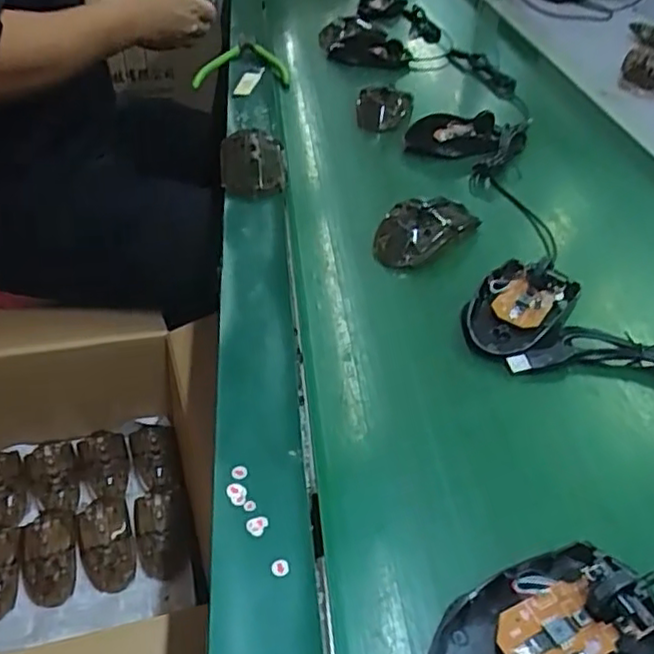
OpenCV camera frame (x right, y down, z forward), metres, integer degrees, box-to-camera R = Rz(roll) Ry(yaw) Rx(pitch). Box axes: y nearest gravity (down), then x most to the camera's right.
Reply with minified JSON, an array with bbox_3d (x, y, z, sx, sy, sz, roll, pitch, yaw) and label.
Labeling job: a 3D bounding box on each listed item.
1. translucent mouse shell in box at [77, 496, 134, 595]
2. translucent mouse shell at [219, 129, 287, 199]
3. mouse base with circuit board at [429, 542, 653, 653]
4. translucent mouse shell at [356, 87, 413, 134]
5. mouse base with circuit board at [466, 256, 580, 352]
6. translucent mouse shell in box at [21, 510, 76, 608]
[{"bbox_3d":[-0.259,0.252,0.778,0.058,0.027,0.114,-12,42,-17],"label":"translucent mouse shell in box"},{"bbox_3d":[-0.069,-0.154,0.615,0.060,0.031,0.094,-2,40,-6],"label":"translucent mouse shell"},{"bbox_3d":[0.096,0.132,0.284,0.110,0.029,0.064,-20,45,-26],"label":"mouse base with circuit board"},{"bbox_3d":[0.065,-0.244,0.737,0.062,0.027,0.070,4,40,1],"label":"translucent mouse shell"},{"bbox_3d":[0.137,-0.015,0.471,0.061,0.026,0.099,24,44,23],"label":"mouse base with circuit board"},{"bbox_3d":[-0.318,0.259,0.758,0.056,0.031,0.111,-11,42,-17],"label":"translucent mouse shell in box"}]

